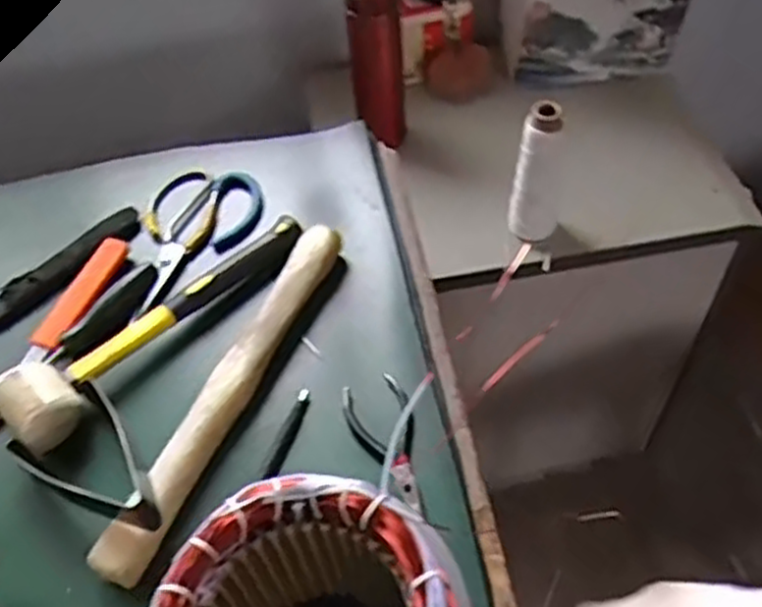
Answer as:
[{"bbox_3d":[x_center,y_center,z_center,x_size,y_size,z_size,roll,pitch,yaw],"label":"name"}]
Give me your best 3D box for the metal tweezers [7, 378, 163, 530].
[{"bbox_3d":[-0.203,0.117,0.566,0.145,0.043,0.077,27,58,39],"label":"metal tweezers"}]

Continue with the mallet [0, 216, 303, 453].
[{"bbox_3d":[-0.184,0.007,0.651,0.057,0.040,0.282,33,61,27],"label":"mallet"}]

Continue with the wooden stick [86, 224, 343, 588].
[{"bbox_3d":[-0.116,0.062,0.610,0.040,0.027,0.319,17,55,17],"label":"wooden stick"}]

